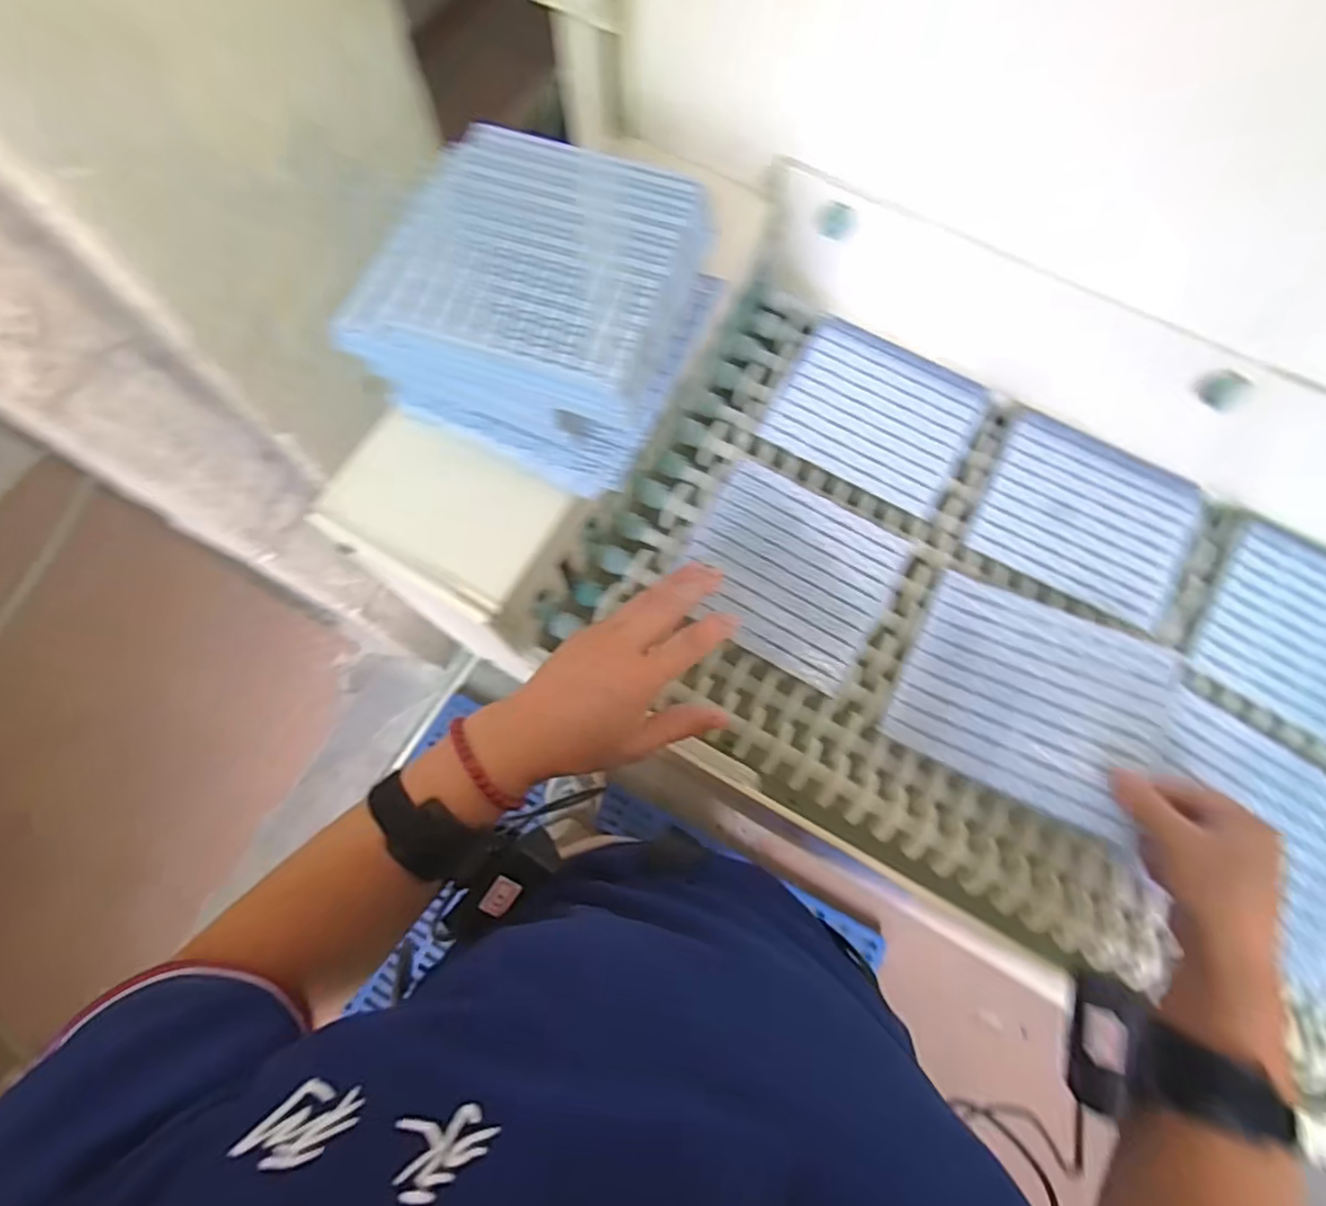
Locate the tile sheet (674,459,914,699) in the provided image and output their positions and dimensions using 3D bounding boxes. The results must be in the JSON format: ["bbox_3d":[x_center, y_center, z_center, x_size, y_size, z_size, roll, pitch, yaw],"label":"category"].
[{"bbox_3d":[0.101,-0.027,0.535,0.162,0.013,0.145,31,78,10],"label":"tile sheet"}]

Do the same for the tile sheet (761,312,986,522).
[{"bbox_3d":[0.188,-0.170,0.580,0.166,0.004,0.140,30,72,7],"label":"tile sheet"}]

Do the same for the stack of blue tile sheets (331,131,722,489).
[{"bbox_3d":[-0.069,-0.192,0.419,0.187,0.089,0.182,26,72,6],"label":"stack of blue tile sheets"}]

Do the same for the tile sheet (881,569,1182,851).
[{"bbox_3d":[0.279,0.069,0.496,0.181,0.016,0.152,25,73,17],"label":"tile sheet"}]

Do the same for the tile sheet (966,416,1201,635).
[{"bbox_3d":[0.354,-0.070,0.550,0.166,0.008,0.139,26,77,9],"label":"tile sheet"}]

